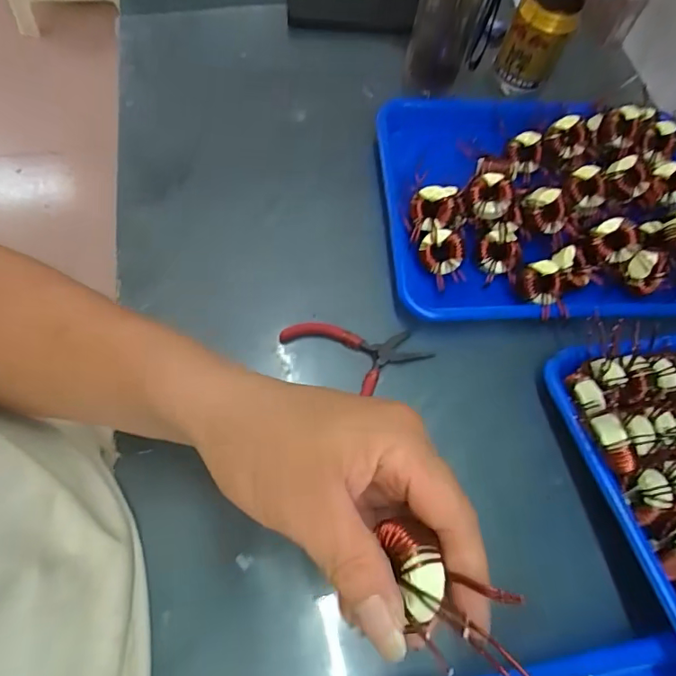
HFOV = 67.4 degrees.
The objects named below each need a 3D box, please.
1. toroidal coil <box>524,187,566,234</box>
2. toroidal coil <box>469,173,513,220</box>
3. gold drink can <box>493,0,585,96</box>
[{"bbox_3d":[0.184,-0.114,0.454,0.030,0.028,0.040,-28,71,-17],"label":"toroidal coil"},{"bbox_3d":[0.136,-0.125,0.458,0.036,0.027,0.040,20,65,4],"label":"toroidal coil"},{"bbox_3d":[0.213,-0.322,0.546,0.063,0.094,0.054,25,66,6],"label":"gold drink can"}]

